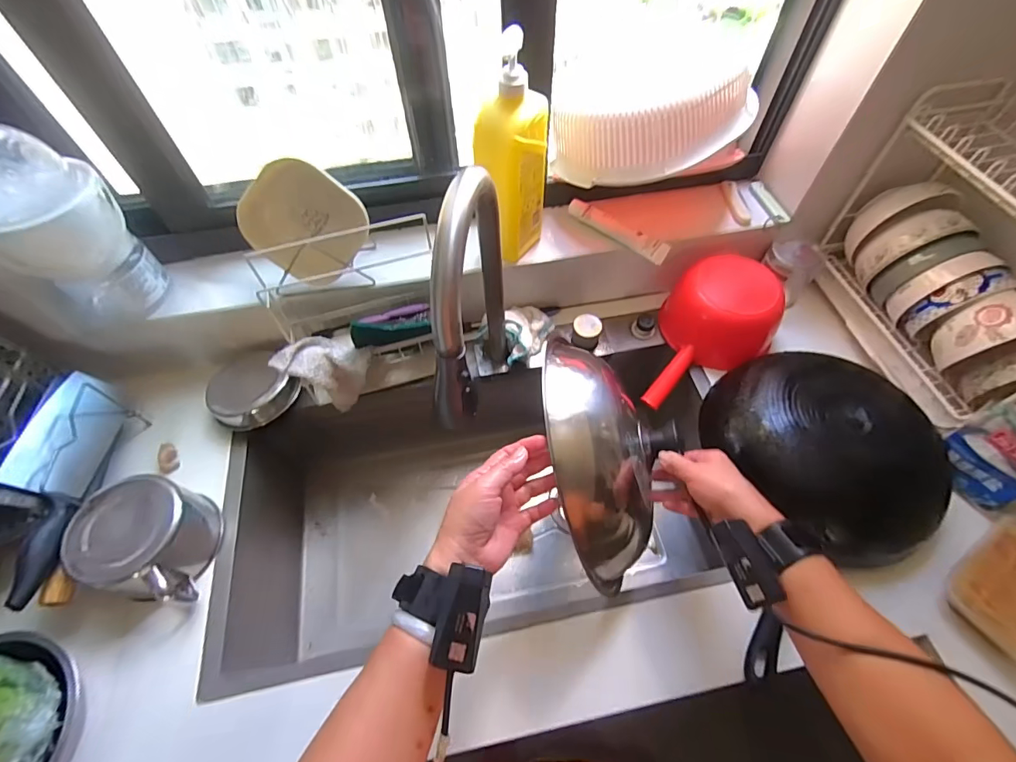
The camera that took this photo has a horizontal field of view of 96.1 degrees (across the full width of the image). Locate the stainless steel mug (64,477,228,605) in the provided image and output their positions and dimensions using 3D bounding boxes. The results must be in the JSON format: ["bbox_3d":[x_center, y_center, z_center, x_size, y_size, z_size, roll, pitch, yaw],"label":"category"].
[{"bbox_3d":[-0.454,0.196,0.567,0.140,0.088,0.129,4,58,4],"label":"stainless steel mug"}]

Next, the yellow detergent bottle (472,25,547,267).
[{"bbox_3d":[0.006,-0.296,0.613,0.065,0.273,0.078,32,63,19],"label":"yellow detergent bottle"}]

